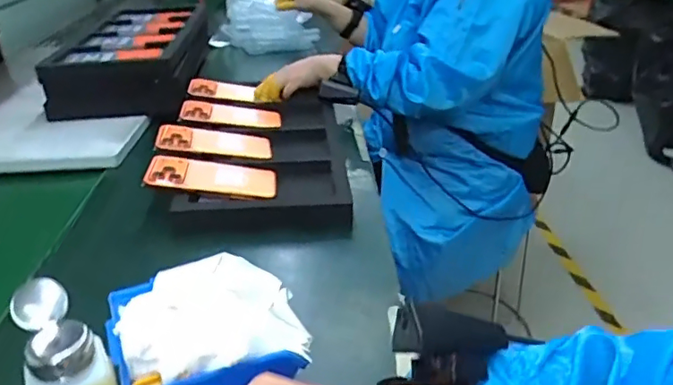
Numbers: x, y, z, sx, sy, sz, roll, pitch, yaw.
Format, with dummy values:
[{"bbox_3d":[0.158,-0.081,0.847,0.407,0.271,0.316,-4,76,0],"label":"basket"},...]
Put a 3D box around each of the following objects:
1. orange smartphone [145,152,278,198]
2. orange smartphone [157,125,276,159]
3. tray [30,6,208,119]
[{"bbox_3d":[-0.159,-0.023,0.714,0.162,0.009,0.075,7,34,-6],"label":"orange smartphone"},{"bbox_3d":[-0.176,-0.072,0.800,0.161,0.017,0.071,6,28,-11],"label":"orange smartphone"},{"bbox_3d":[-0.382,-0.263,1.076,0.224,0.107,0.424,-3,29,-1],"label":"tray"}]

